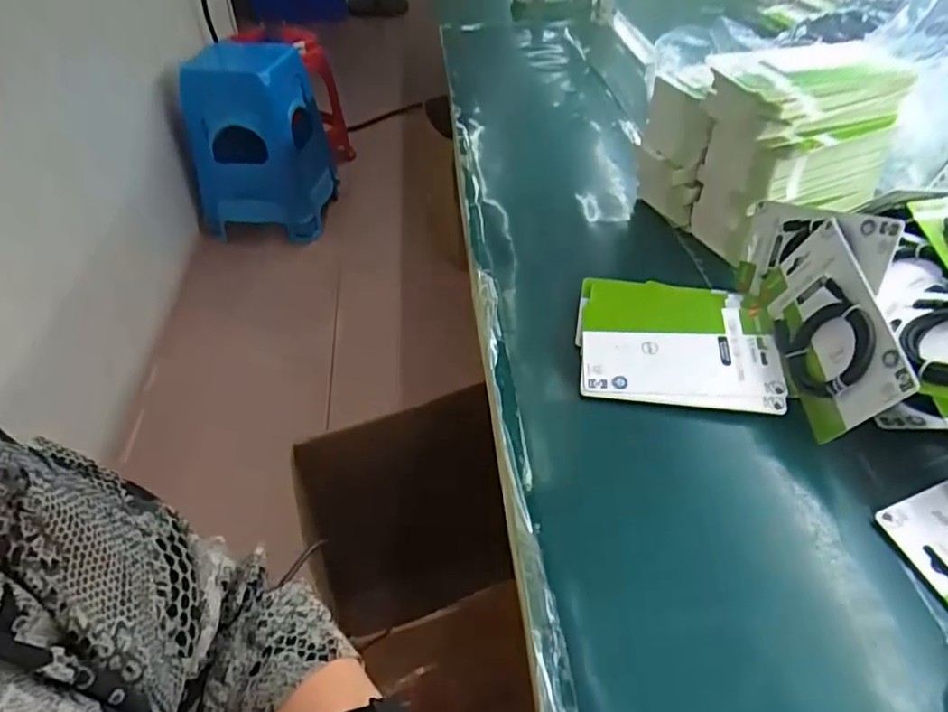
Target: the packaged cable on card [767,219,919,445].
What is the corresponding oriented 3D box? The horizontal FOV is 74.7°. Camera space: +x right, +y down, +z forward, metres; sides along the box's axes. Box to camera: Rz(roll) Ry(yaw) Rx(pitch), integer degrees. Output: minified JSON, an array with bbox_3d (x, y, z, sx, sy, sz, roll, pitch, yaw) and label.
[{"bbox_3d":[0.310,-0.022,0.547,0.015,0.100,0.177,9,54,-19],"label":"packaged cable on card"}]

